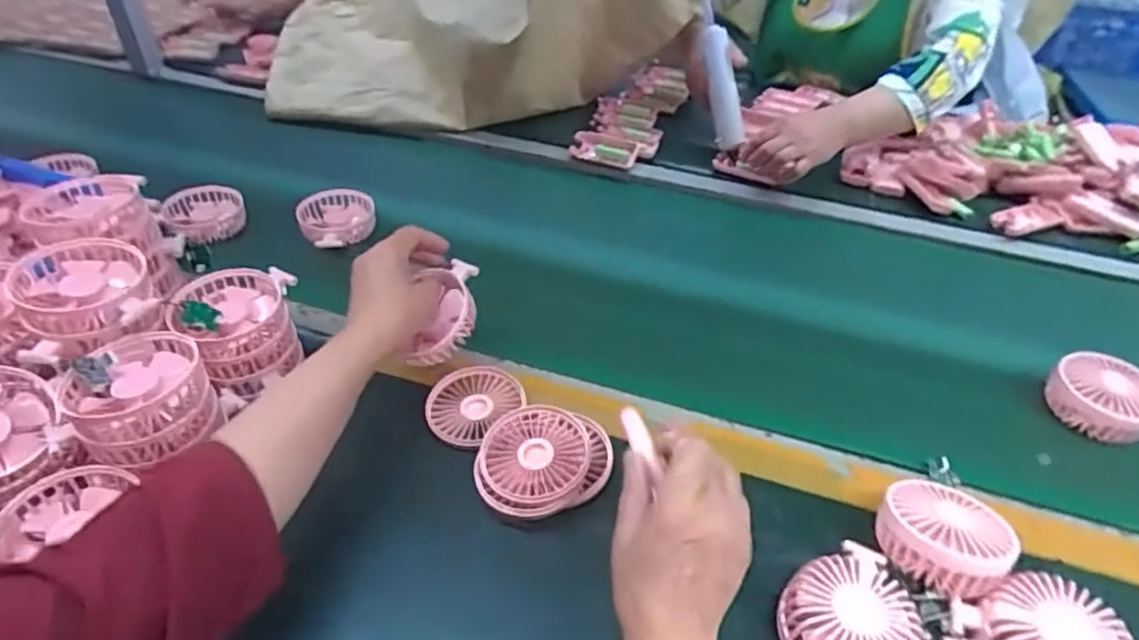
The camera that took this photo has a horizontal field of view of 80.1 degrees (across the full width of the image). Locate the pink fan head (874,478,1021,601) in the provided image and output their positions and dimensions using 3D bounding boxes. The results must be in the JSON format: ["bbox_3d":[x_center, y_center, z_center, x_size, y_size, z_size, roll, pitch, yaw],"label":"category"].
[{"bbox_3d":[0.278,0.157,0.503,0.087,0.042,0.087,-16,33,-29],"label":"pink fan head"}]

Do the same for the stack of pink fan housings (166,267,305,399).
[{"bbox_3d":[-0.297,0.006,0.608,0.096,0.070,0.098,-11,43,-16],"label":"stack of pink fan housings"}]

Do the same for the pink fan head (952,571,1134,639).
[{"bbox_3d":[0.321,0.214,0.453,0.081,0.039,0.093,-18,45,-22],"label":"pink fan head"}]

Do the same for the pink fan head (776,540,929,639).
[{"bbox_3d":[0.196,0.207,0.466,0.099,0.048,0.090,-18,45,-22],"label":"pink fan head"}]

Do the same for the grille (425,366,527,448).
[{"bbox_3d":[-0.089,0.079,0.628,0.079,0.016,0.089,25,45,23],"label":"grille"}]

